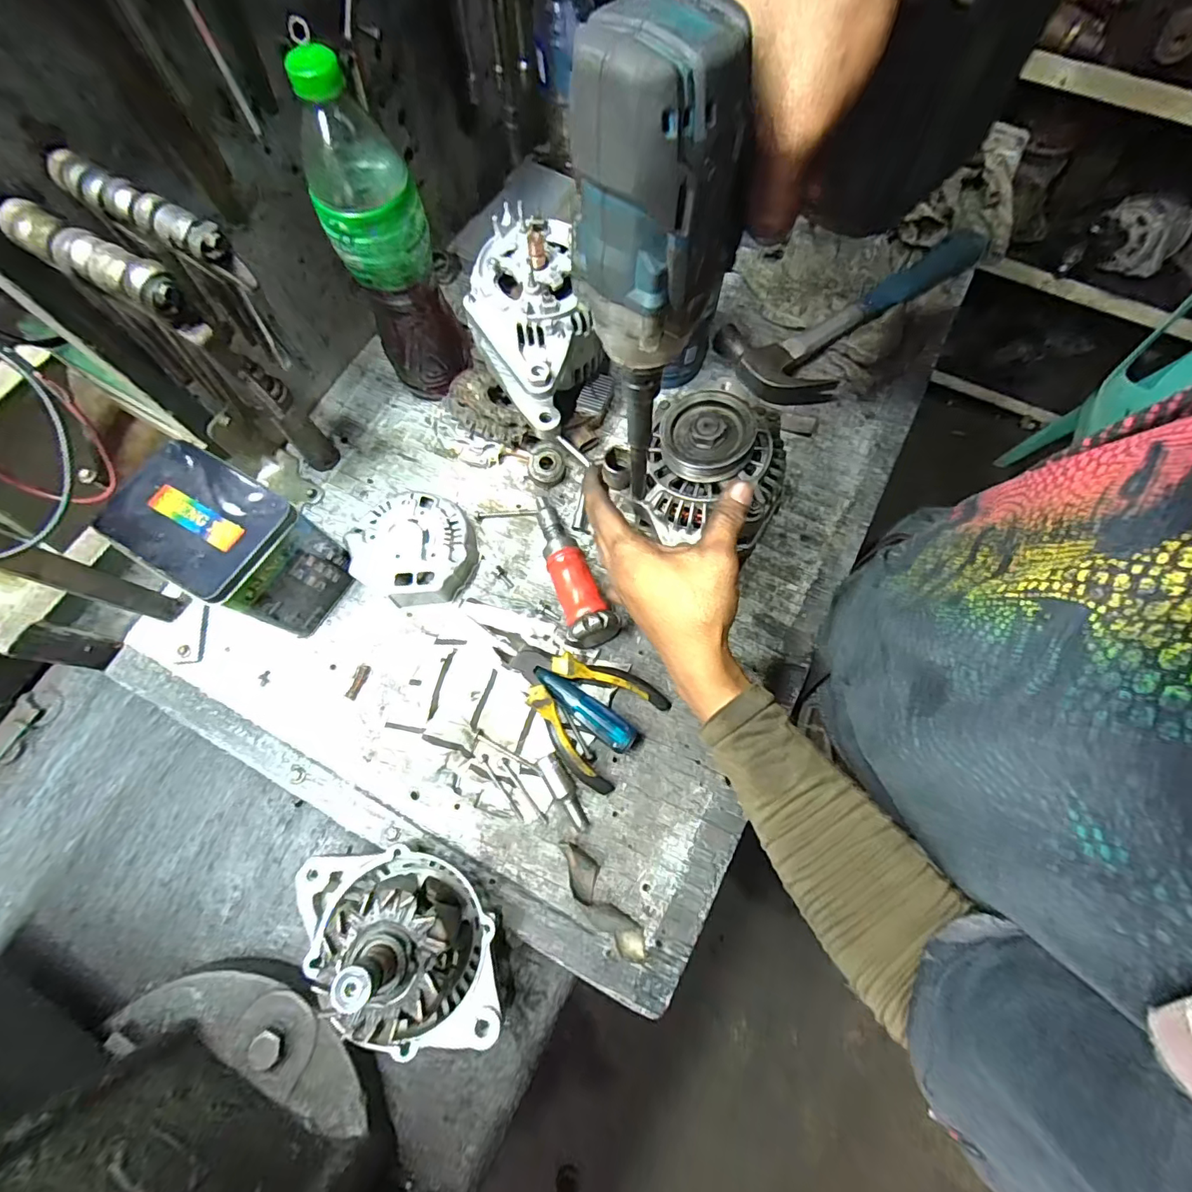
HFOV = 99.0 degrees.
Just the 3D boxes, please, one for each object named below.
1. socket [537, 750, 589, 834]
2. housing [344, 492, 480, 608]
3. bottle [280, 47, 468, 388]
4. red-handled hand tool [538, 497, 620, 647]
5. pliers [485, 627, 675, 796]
[{"bbox_3d":[-0.025,0.162,0.420,0.019,0.019,0.066,-30,75,-9],"label":"socket"},{"bbox_3d":[-0.170,-0.046,0.484,0.105,0.036,0.105,0,73,0],"label":"housing"},{"bbox_3d":[-0.172,-0.287,0.428,0.076,0.251,0.070,-23,74,-7],"label":"bottle"},{"bbox_3d":[-0.024,-0.027,0.471,0.043,0.050,0.150,-19,74,-6],"label":"red-handled hand tool"},{"bbox_3d":[-0.029,0.075,0.434,0.167,0.033,0.096,38,76,11],"label":"pliers"}]

